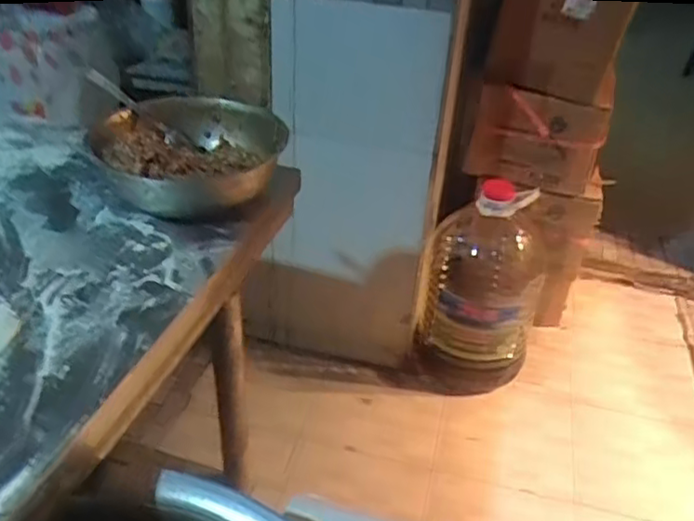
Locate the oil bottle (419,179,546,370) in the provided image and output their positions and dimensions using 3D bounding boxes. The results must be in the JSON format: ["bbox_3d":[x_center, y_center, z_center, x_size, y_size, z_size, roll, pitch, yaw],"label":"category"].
[{"bbox_3d":[0.322,0.039,1.561,0.270,0.409,0.234,11,35,10],"label":"oil bottle"}]

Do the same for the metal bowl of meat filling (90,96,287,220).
[{"bbox_3d":[-0.193,-0.119,0.814,0.209,0.100,0.201,4,32,-2],"label":"metal bowl of meat filling"}]

